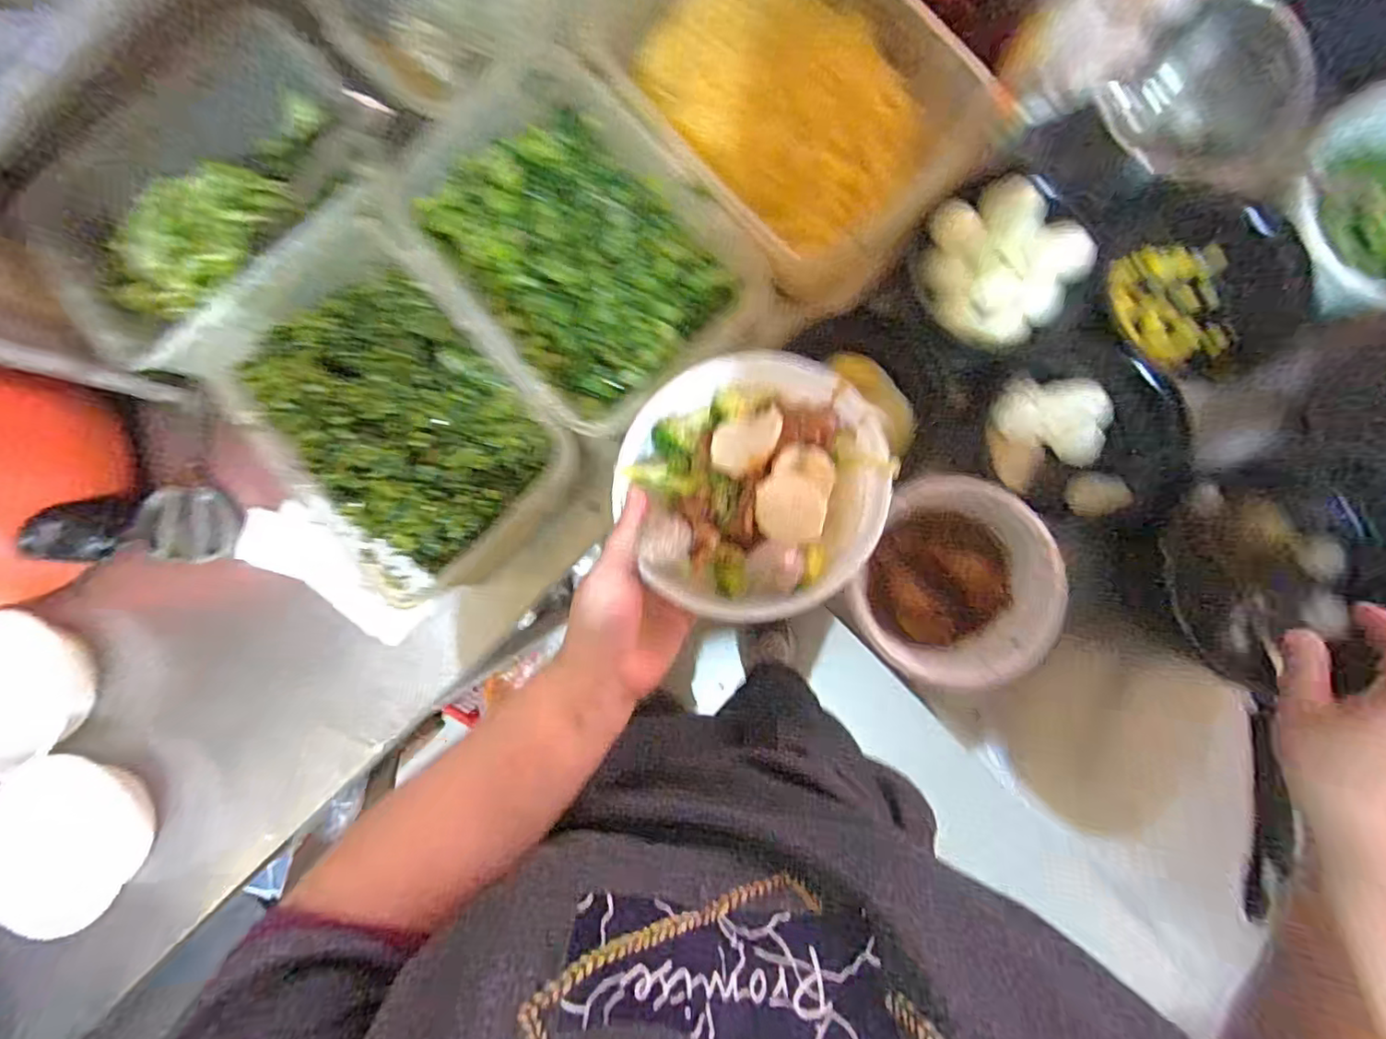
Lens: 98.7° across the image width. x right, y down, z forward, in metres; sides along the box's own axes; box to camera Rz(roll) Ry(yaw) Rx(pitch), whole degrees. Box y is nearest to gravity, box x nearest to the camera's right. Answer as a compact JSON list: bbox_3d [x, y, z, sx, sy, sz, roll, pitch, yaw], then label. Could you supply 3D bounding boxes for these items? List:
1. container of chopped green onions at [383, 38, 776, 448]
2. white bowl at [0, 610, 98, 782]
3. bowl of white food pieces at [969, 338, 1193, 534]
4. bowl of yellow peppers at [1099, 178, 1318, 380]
[{"bbox_3d":[-0.108,-0.238,0.538,0.212,0.093,0.313,-38,84,-8],"label":"container of chopped green onions"},{"bbox_3d":[-0.696,0.176,0.609,0.145,0.061,0.139,0,81,-3],"label":"white bowl"},{"bbox_3d":[0.362,-0.083,0.564,0.167,0.080,0.169,0,81,-3],"label":"bowl of white food pieces"},{"bbox_3d":[0.468,-0.223,0.553,0.158,0.076,0.148,0,81,-3],"label":"bowl of yellow peppers"}]

